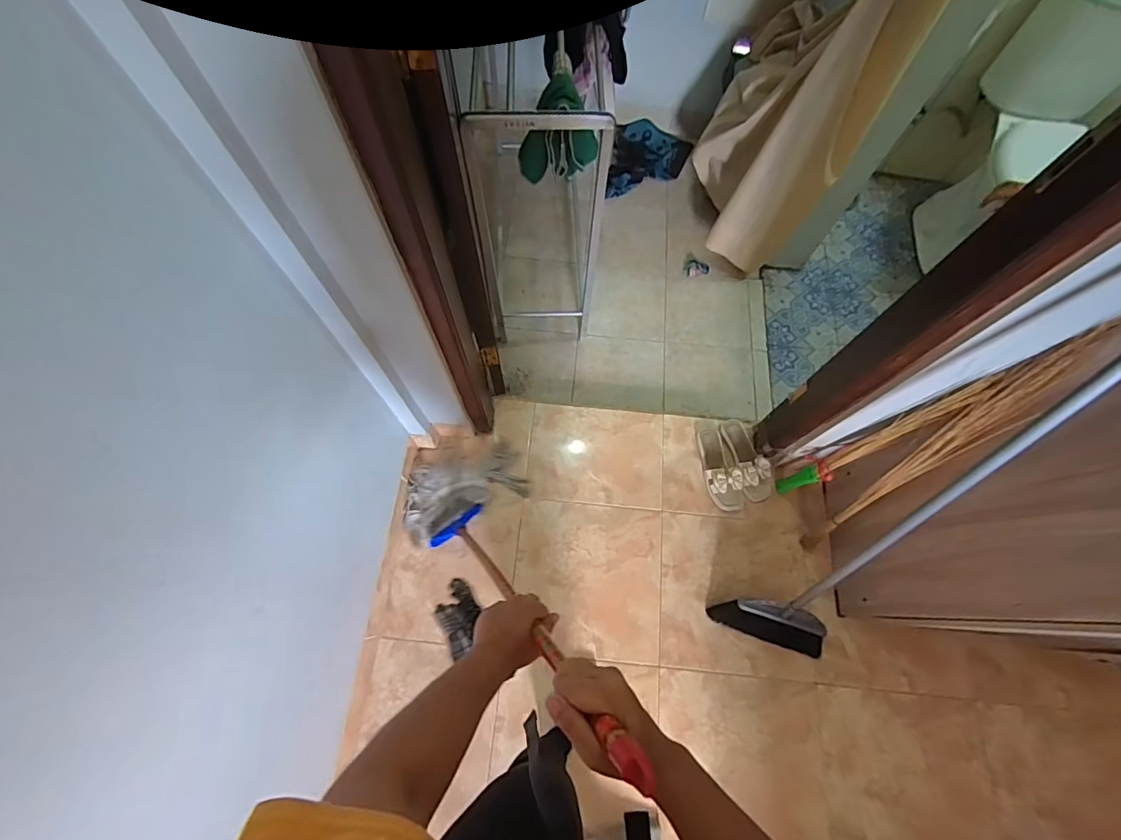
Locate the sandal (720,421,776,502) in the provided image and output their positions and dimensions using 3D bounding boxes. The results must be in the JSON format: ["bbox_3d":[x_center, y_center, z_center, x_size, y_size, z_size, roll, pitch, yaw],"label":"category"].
[{"bbox_3d":[0.547,0.112,1.406,0.099,0.081,0.252,-17,70,-8],"label":"sandal"}]

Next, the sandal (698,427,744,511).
[{"bbox_3d":[0.466,0.135,1.394,0.095,0.075,0.248,-13,69,-6],"label":"sandal"}]

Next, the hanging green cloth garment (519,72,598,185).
[{"bbox_3d":[-0.005,-0.590,0.968,0.150,0.160,0.112,-42,75,-16],"label":"hanging green cloth garment"}]

